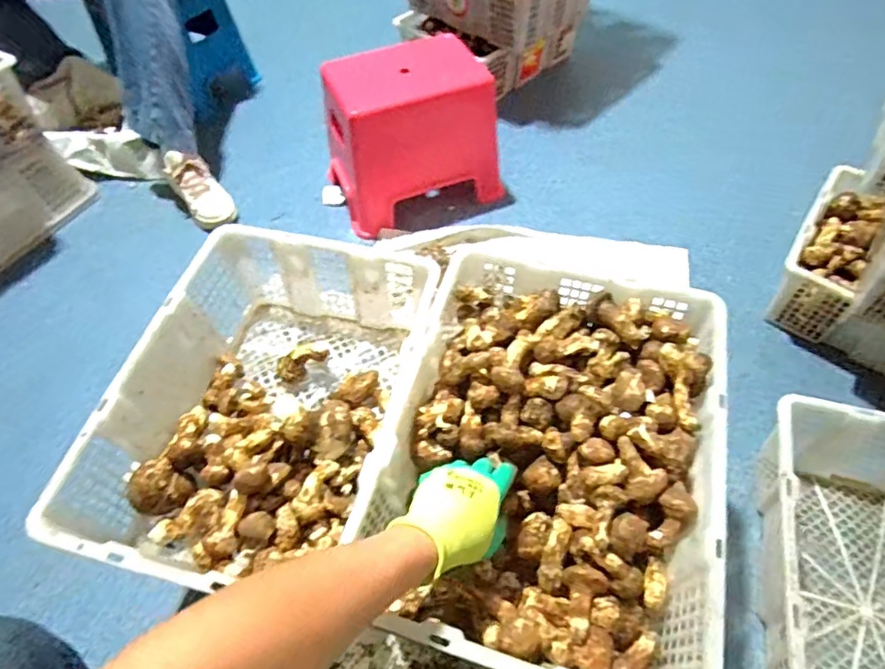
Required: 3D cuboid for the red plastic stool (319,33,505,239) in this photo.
[{"bbox_3d":[-0.074,-0.473,1.313,0.390,0.287,0.273,-17,56,-9],"label":"red plastic stool"}]

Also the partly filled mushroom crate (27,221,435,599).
[{"bbox_3d":[-0.245,0.085,0.776,0.299,0.180,0.493,11,56,10],"label":"partly filled mushroom crate"}]

